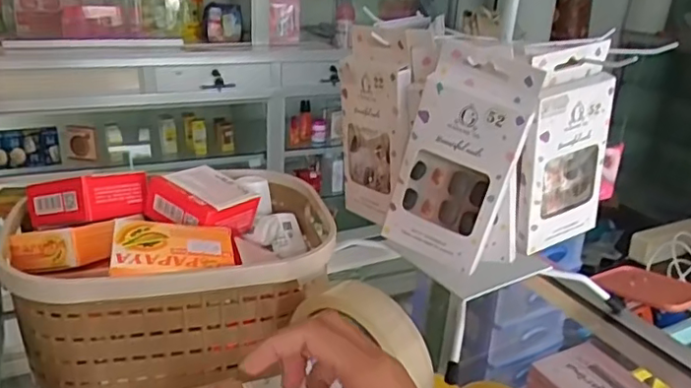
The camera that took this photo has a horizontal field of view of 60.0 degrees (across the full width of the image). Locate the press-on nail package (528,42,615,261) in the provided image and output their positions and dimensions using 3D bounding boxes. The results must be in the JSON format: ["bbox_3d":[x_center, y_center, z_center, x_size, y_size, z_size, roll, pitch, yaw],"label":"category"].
[{"bbox_3d":[0.153,-0.029,0.411,0.066,0.138,0.013,-17,26,-21],"label":"press-on nail package"}]

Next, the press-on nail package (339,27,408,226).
[{"bbox_3d":[0.020,-0.052,0.437,0.014,0.131,0.070,-13,28,-35],"label":"press-on nail package"}]

